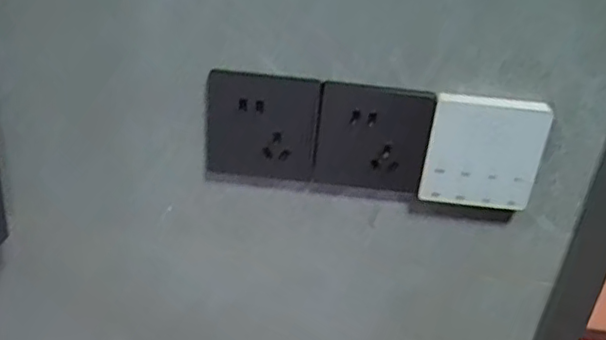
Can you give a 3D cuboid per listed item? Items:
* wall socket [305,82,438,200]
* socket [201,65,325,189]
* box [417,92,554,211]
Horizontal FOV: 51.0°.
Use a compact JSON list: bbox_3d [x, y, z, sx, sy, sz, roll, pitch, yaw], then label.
[{"bbox_3d":[0.055,-0.020,0.508,0.086,0.099,0.013,8,26,3],"label":"wall socket"},{"bbox_3d":[-0.033,-0.030,0.508,0.088,0.094,0.012,7,26,2],"label":"socket"},{"bbox_3d":[0.143,-0.013,0.503,0.090,0.088,0.014,7,26,1],"label":"box"}]

